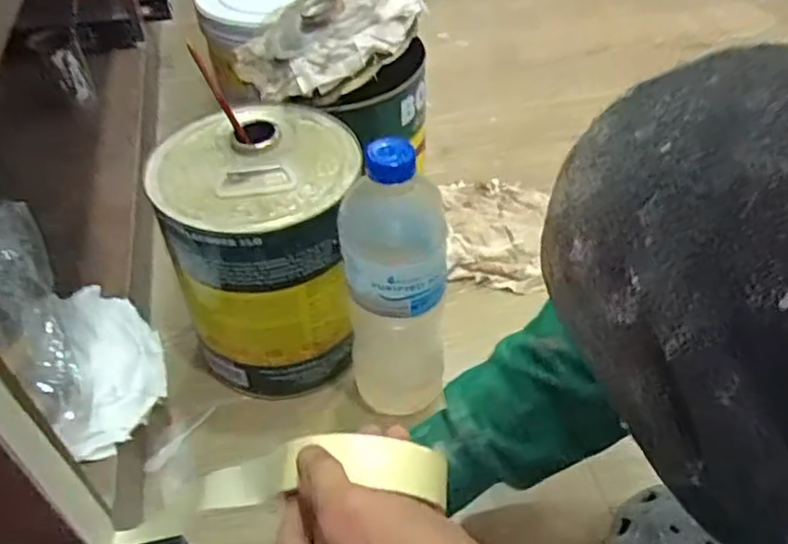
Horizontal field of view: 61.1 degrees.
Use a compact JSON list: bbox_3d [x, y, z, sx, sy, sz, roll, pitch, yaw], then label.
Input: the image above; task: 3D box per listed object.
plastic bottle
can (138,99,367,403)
[{"bbox_3d":[0.002,0.023,0.513,0.073,0.261,0.066,0,46,1],"label":"plastic bottle"},{"bbox_3d":[-0.104,-0.011,0.583,0.146,0.208,0.153,-1,46,1],"label":"can"}]

